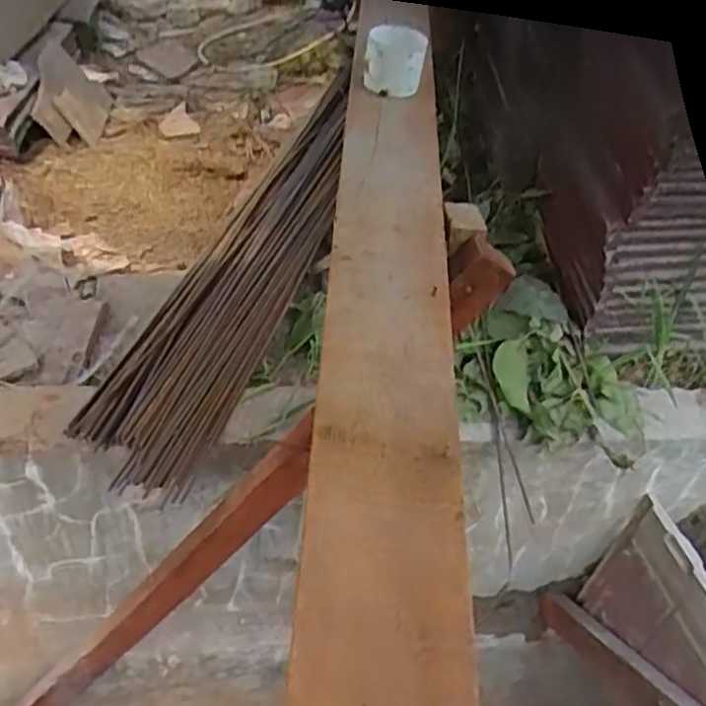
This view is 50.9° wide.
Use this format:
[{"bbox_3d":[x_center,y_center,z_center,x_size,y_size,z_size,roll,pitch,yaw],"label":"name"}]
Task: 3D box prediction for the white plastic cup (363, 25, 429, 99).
[{"bbox_3d":[0.057,-0.402,1.021,0.079,0.075,0.072,4,42,-4],"label":"white plastic cup"}]

